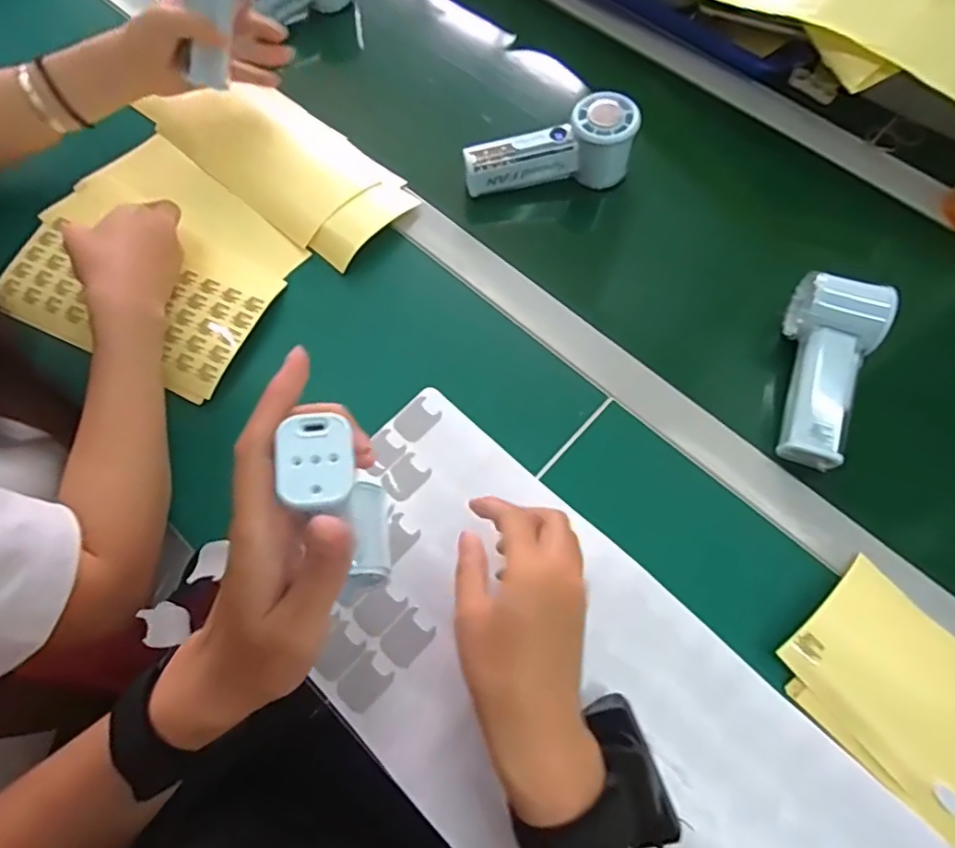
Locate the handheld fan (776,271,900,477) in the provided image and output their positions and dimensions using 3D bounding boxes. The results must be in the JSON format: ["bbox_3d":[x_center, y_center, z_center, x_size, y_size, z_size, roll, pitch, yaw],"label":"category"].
[{"bbox_3d":[0.263,-0.041,0.427,0.059,0.039,0.141,19,71,6],"label":"handheld fan"}]

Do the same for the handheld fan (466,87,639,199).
[{"bbox_3d":[0.063,-0.251,0.517,0.150,0.055,0.052,-6,70,-3],"label":"handheld fan"}]

